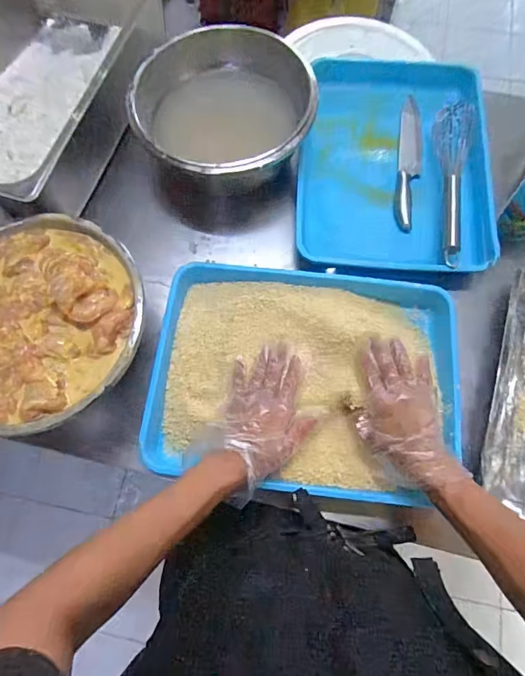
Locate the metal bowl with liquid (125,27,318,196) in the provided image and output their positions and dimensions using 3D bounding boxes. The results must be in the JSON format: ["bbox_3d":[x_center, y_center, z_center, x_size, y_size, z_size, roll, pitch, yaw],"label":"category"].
[{"bbox_3d":[-0.057,-0.351,0.675,0.259,0.127,0.244,0,71,1],"label":"metal bowl with liquid"}]

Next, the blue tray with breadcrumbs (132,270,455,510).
[{"bbox_3d":[0.059,0.041,0.564,0.401,0.061,0.312,5,72,3],"label":"blue tray with breadcrumbs"}]

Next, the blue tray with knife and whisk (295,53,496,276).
[{"bbox_3d":[0.213,-0.298,0.684,0.295,0.051,0.398,4,72,3],"label":"blue tray with knife and whisk"}]

